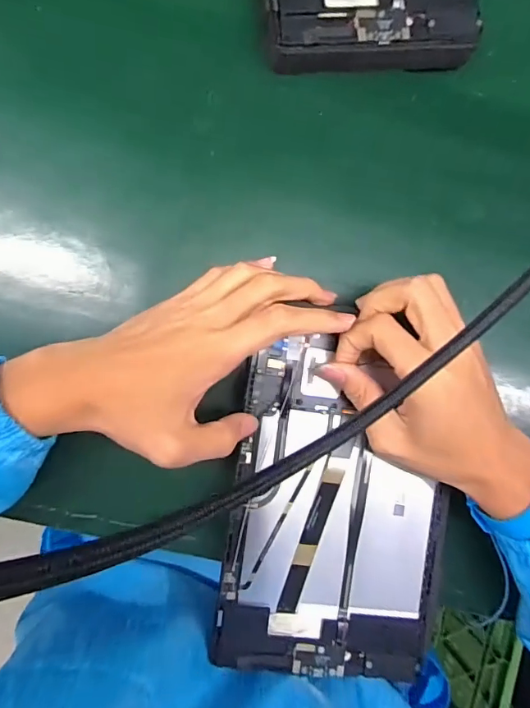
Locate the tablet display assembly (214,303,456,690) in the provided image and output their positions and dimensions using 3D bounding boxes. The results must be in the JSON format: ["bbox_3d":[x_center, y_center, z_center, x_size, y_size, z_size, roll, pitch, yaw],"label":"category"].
[{"bbox_3d":[0.054,0.110,0.329,0.150,0.011,0.225,8,89,-7],"label":"tablet display assembly"}]

